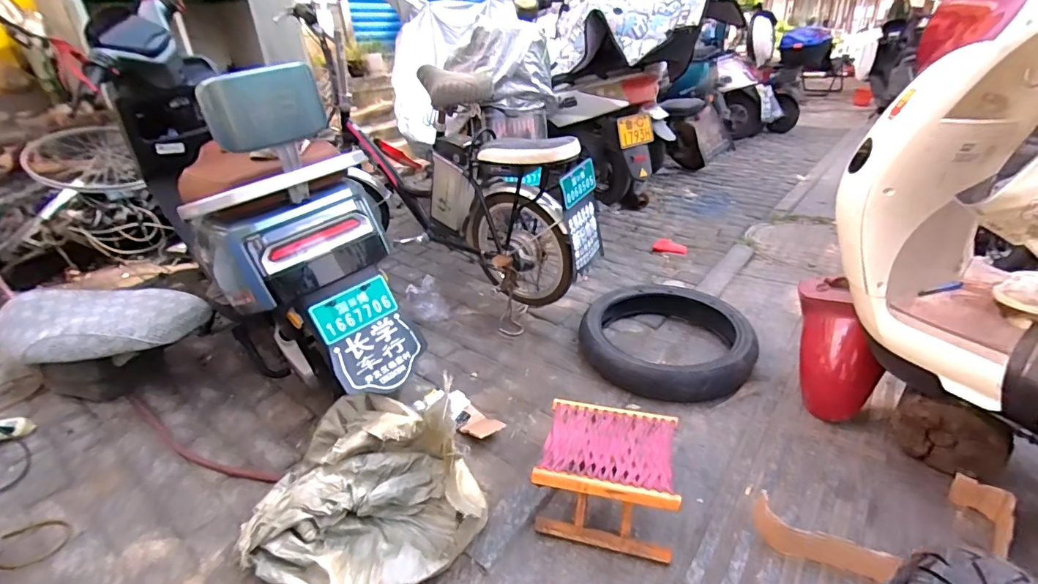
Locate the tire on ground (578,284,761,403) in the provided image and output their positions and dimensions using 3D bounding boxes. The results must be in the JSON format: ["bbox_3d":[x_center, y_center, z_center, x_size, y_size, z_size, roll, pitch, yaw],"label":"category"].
[{"bbox_3d":[0.486,0.155,1.600,0.540,0.127,0.527,-4,27,2],"label":"tire on ground"}]

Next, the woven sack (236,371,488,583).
[{"bbox_3d":[-0.325,0.414,1.028,0.459,0.259,0.359,-5,28,-6],"label":"woven sack"}]

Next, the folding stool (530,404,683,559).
[{"bbox_3d":[0.197,0.410,1.069,0.281,0.195,0.244,5,28,14],"label":"folding stool"}]

